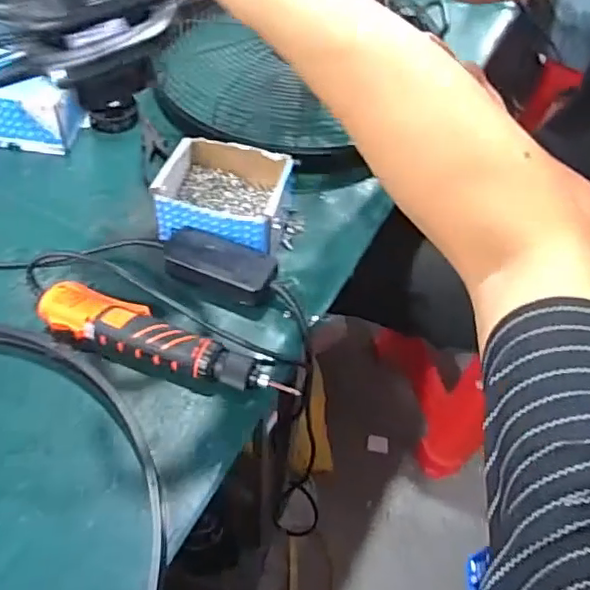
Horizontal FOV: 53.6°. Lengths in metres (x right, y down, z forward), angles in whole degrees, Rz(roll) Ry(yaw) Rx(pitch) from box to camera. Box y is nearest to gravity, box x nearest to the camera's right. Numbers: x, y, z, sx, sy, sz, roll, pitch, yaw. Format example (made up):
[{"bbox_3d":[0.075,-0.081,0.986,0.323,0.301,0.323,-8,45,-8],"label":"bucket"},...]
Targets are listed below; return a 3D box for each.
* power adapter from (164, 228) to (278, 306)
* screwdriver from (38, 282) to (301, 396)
[{"bbox_3d":[-0.081,-0.030,0.630,0.119,0.030,0.055,20,56,9],"label":"power adapter"},{"bbox_3d":[-0.131,0.047,0.577,0.265,0.037,0.056,17,56,8],"label":"screwdriver"}]

